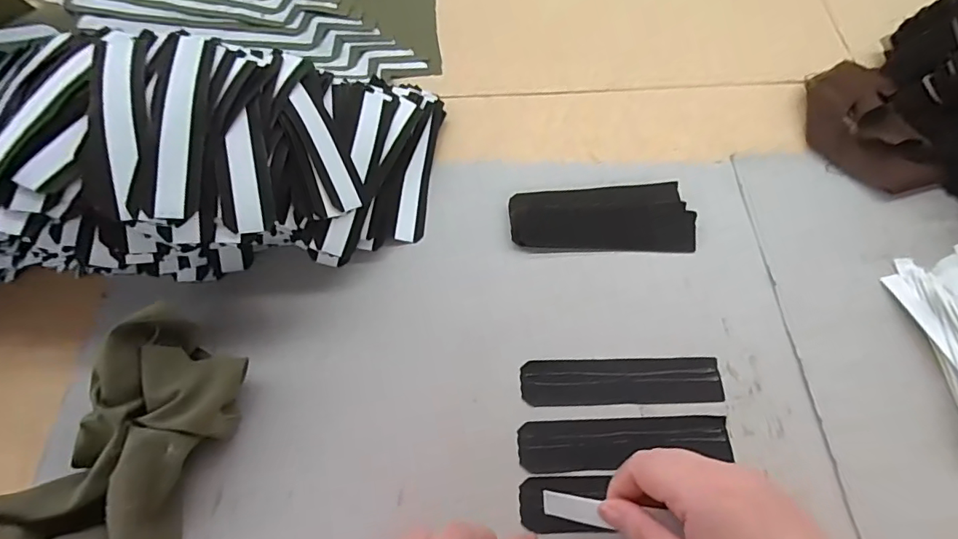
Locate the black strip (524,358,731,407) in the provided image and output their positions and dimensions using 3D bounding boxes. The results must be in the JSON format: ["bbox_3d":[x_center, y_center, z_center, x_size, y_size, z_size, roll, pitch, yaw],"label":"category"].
[{"bbox_3d":[0.101,0.079,0.348,0.139,0.004,0.033,-1,61,-1],"label":"black strip"}]

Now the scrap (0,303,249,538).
[{"bbox_3d":[-0.201,0.114,0.297,0.114,0.054,0.150,28,67,13],"label":"scrap"}]

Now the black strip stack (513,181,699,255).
[{"bbox_3d":[0.101,-0.042,0.403,0.146,0.009,0.061,-2,64,-1],"label":"black strip stack"}]

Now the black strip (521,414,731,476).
[{"bbox_3d":[0.098,0.116,0.326,0.139,0.004,0.032,-2,59,-1],"label":"black strip"}]

